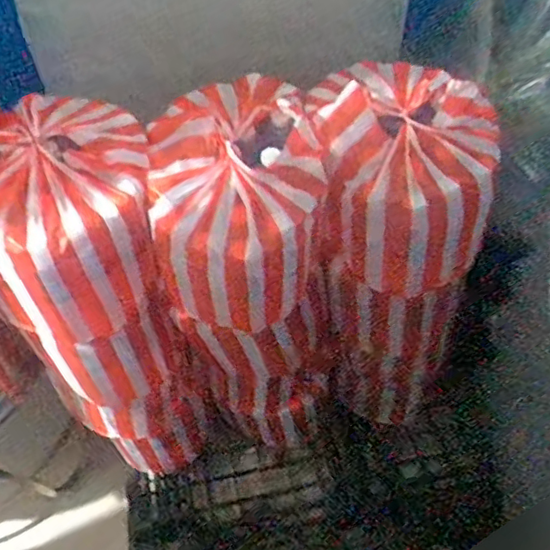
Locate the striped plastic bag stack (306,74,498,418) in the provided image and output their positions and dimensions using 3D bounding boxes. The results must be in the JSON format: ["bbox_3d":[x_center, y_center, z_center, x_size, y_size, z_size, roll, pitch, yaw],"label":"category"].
[{"bbox_3d":[0.205,-0.027,1.100,0.301,0.627,0.294,-4,52,-4],"label":"striped plastic bag stack"}]

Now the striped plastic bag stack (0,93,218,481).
[{"bbox_3d":[-0.327,0.088,1.135,0.284,0.787,0.317,-19,55,-15],"label":"striped plastic bag stack"}]

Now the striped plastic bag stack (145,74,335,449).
[{"bbox_3d":[-0.042,0.034,1.146,0.292,0.745,0.310,-5,52,-4],"label":"striped plastic bag stack"}]

